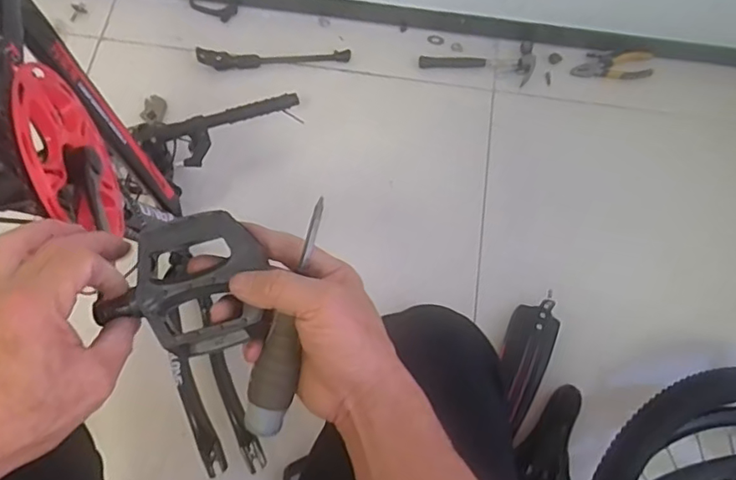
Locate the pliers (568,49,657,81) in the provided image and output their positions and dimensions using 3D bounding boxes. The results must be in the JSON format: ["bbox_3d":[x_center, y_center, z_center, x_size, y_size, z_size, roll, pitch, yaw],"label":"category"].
[{"bbox_3d":[0.467,-0.333,1.066,0.149,0.017,0.057,-3,71,-2],"label":"pliers"}]

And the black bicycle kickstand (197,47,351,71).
[{"bbox_3d":[-0.179,-0.348,1.068,0.288,0.025,0.035,-3,71,-2],"label":"black bicycle kickstand"}]

